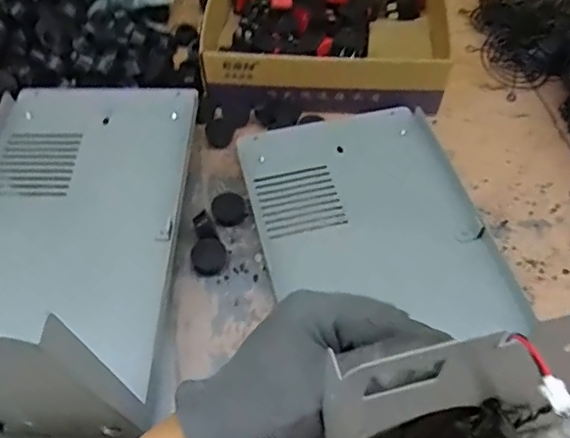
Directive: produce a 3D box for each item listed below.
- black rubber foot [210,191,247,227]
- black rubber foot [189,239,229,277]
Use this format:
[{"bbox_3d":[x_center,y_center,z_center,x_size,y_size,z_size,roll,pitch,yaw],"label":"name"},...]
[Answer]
[{"bbox_3d":[-0.044,-0.008,0.440,0.024,0.011,0.031,-35,60,-21],"label":"black rubber foot"},{"bbox_3d":[-0.055,0.027,0.412,0.026,0.006,0.026,0,85,2],"label":"black rubber foot"}]

